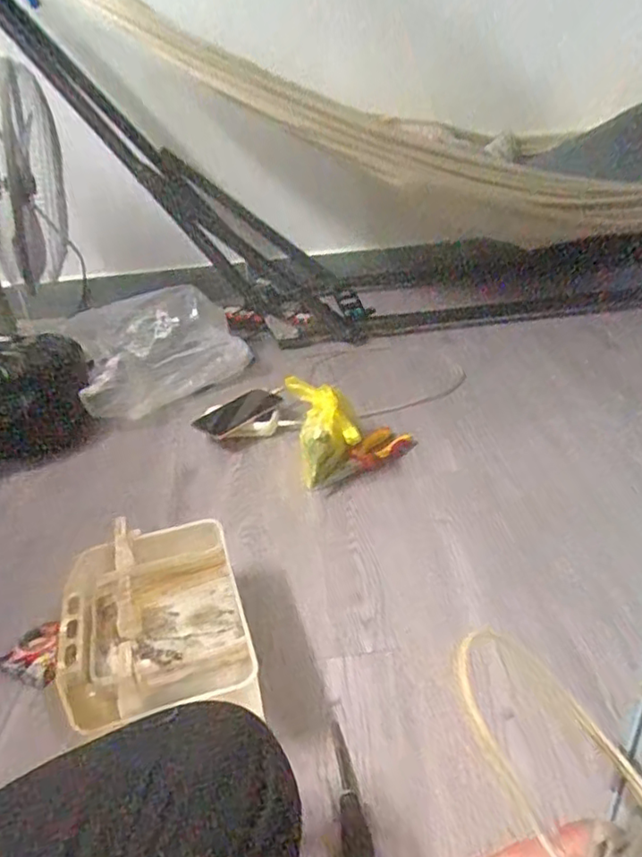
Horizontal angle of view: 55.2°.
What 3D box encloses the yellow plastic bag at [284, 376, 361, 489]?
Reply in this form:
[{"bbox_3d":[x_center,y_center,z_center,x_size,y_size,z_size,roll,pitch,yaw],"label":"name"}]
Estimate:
[{"bbox_3d":[0.005,-0.004,0.952,0.086,0.113,0.164,-10,31,-6],"label":"yellow plastic bag"}]

